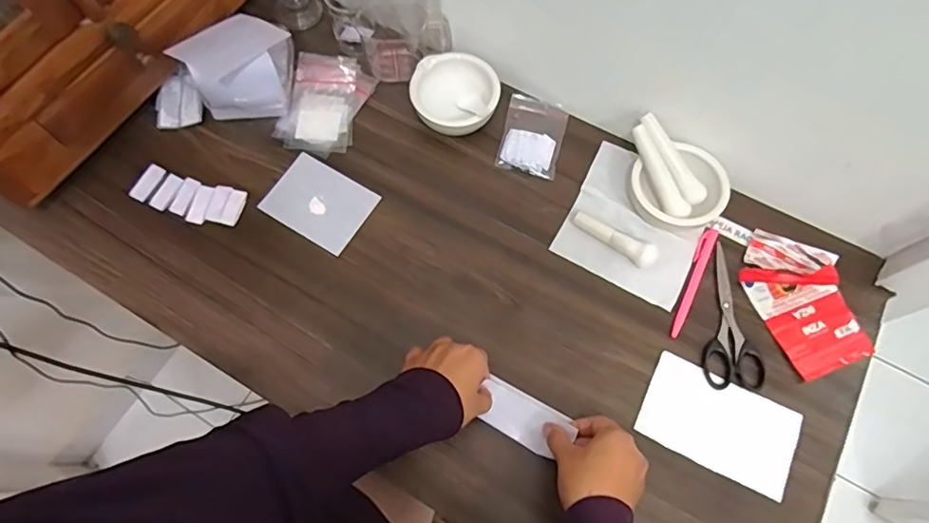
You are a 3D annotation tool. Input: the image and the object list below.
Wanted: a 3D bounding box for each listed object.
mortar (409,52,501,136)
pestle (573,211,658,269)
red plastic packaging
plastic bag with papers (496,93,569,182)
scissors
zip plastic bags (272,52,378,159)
[{"bbox_3d":[-0.010,-0.192,0.630,0.097,0.043,0.083,13,69,5],"label":"mortar"},{"bbox_3d":[0.157,-0.022,0.572,0.093,0.022,0.023,33,72,12],"label":"pestle"},{"bbox_3d":[0.345,0.032,0.544,0.090,0.044,0.149,-22,70,-9],"label":"red plastic packaging"},{"bbox_3d":[0.080,-0.146,0.628,0.068,0.015,0.096,14,69,5],"label":"plastic bag with papers"},{"bbox_3d":[0.275,0.055,0.551,0.058,0.005,0.150,11,69,4],"label":"scissors"},{"bbox_3d":[-0.166,-0.187,0.641,0.089,0.022,0.123,14,69,5],"label":"zip plastic bags"}]

